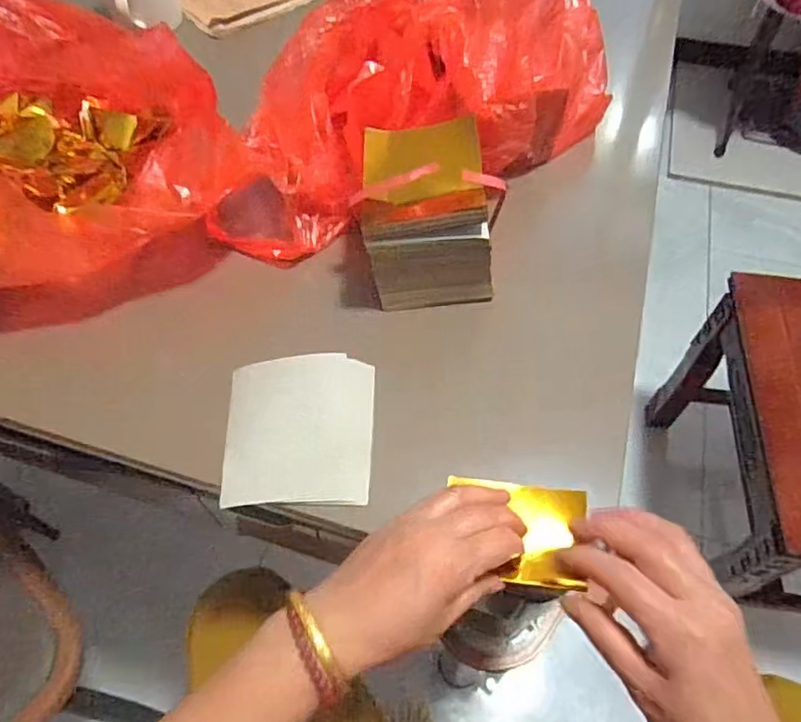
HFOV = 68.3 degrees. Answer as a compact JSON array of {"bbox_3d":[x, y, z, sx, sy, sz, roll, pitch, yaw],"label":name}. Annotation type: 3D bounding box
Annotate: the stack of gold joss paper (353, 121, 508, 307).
[{"bbox_3d":[0.022,-0.108,0.448,0.104,0.105,0.083,1,57,1],"label":"stack of gold joss paper"}]

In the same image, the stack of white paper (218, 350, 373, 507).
[{"bbox_3d":[-0.071,0.047,0.417,0.102,0.007,0.113,-1,57,0],"label":"stack of white paper"}]

